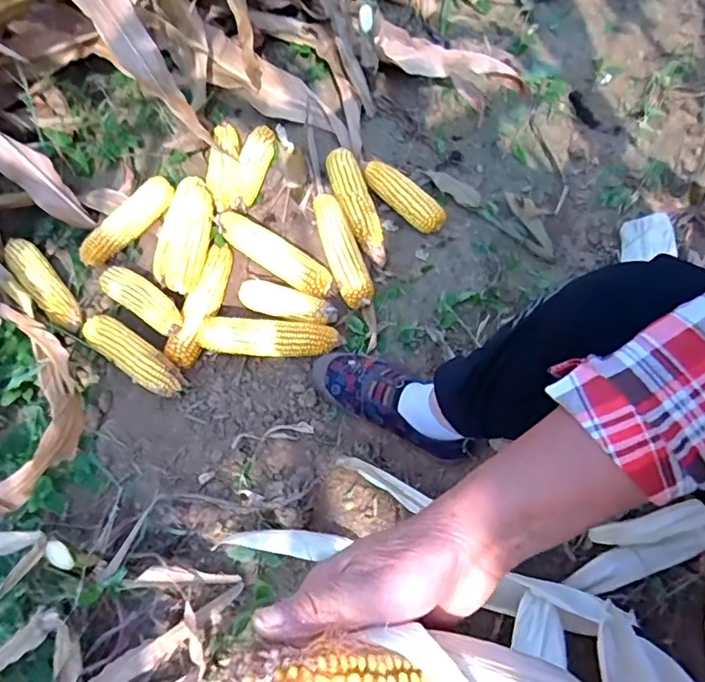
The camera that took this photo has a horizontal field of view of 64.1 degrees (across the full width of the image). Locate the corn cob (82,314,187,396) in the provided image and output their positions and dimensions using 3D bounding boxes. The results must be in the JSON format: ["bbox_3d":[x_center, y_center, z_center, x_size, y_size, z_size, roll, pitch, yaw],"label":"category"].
[{"bbox_3d":[-0.328,0.023,0.849,0.185,0.048,0.058,32,69,20],"label":"corn cob"}]

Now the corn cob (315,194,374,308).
[{"bbox_3d":[-0.018,-0.148,0.907,0.055,0.054,0.205,-20,62,-6],"label":"corn cob"}]

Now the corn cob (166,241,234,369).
[{"bbox_3d":[-0.227,-0.061,0.882,0.057,0.061,0.212,10,63,10],"label":"corn cob"}]

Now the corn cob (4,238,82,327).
[{"bbox_3d":[-0.501,-0.096,0.913,0.052,0.051,0.216,-38,65,-15],"label":"corn cob"}]

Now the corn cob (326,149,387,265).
[{"bbox_3d":[0.011,-0.226,0.947,0.059,0.059,0.219,-21,62,-6],"label":"corn cob"}]

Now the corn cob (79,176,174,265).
[{"bbox_3d":[-0.380,-0.200,0.965,0.046,0.050,0.195,31,69,19],"label":"corn cob"}]

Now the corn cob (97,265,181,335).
[{"bbox_3d":[-0.329,-0.068,0.874,0.181,0.042,0.056,32,69,20],"label":"corn cob"}]

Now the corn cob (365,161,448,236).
[{"bbox_3d":[0.085,-0.240,0.936,0.157,0.053,0.052,38,71,22],"label":"corn cob"}]

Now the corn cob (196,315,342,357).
[{"bbox_3d":[-0.122,-0.005,0.835,0.210,0.050,0.051,0,62,5],"label":"corn cob"}]

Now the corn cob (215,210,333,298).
[{"bbox_3d":[-0.125,-0.141,0.885,0.207,0.051,0.048,33,67,1],"label":"corn cob"}]

